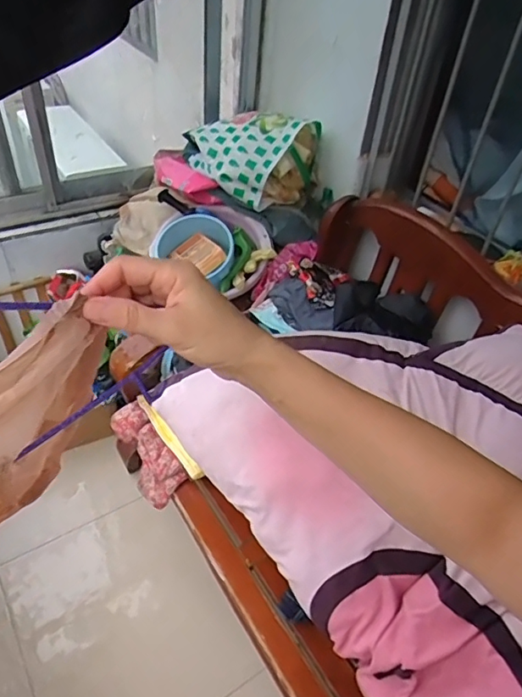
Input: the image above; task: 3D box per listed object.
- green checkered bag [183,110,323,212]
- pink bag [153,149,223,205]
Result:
[{"bbox_3d":[-0.039,-0.562,1.467,0.376,0.193,0.197,21,44,15],"label":"green checkered bag"},{"bbox_3d":[-0.236,-0.493,1.530,0.100,0.093,0.275,-25,51,-30],"label":"pink bag"}]

